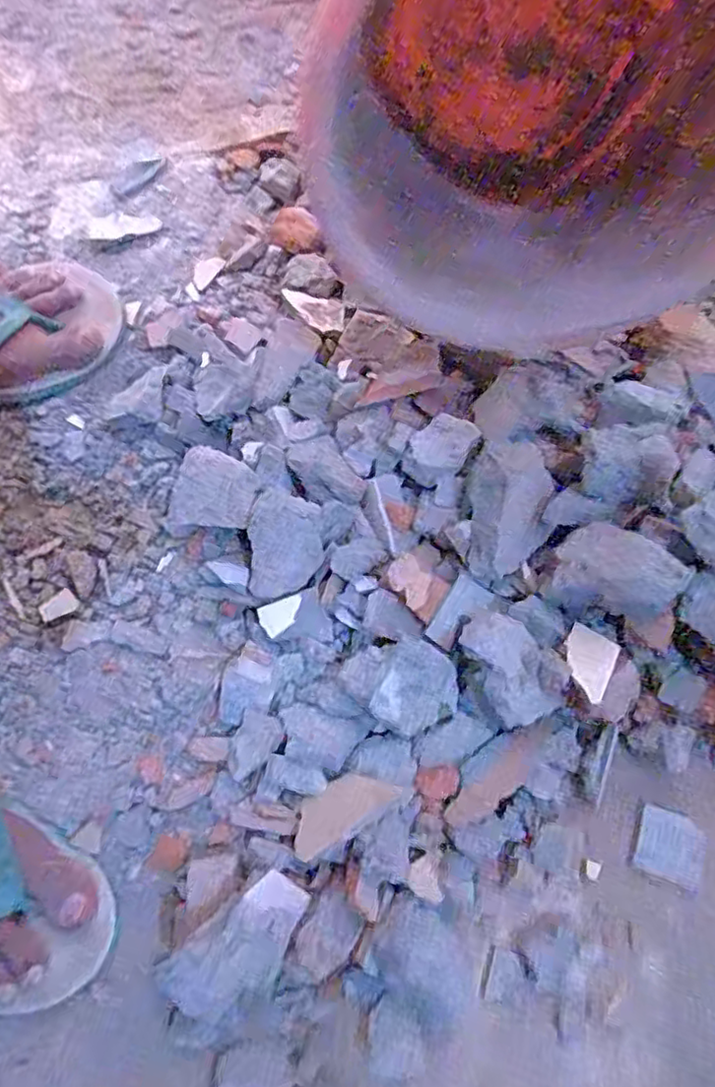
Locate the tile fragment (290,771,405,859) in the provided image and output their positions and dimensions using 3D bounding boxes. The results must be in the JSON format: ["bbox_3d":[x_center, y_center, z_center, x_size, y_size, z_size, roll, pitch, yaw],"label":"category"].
[{"bbox_3d":[-0.011,0.176,0.427,0.077,0.009,0.032,-31,77,-8],"label":"tile fragment"}]

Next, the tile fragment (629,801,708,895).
[{"bbox_3d":[0.215,0.209,0.443,0.047,0.010,0.044,18,75,5],"label":"tile fragment"}]

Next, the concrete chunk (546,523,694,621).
[{"bbox_3d":[0.167,0.019,0.413,0.078,0.034,0.050,10,73,2],"label":"concrete chunk"}]

